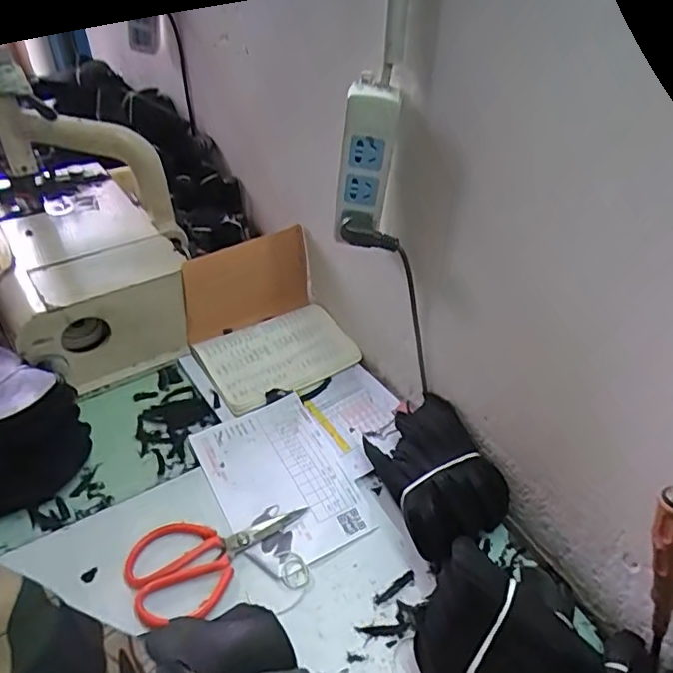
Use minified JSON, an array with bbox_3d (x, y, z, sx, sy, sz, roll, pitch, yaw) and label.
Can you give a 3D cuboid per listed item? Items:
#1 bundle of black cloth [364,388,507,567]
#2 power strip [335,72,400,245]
[{"bbox_3d":[0.106,0.158,0.637,0.123,0.077,0.170,-19,46,-21],"label":"bundle of black cloth"},{"bbox_3d":[0.031,-0.178,0.583,0.052,0.149,0.026,2,42,0],"label":"power strip"}]

